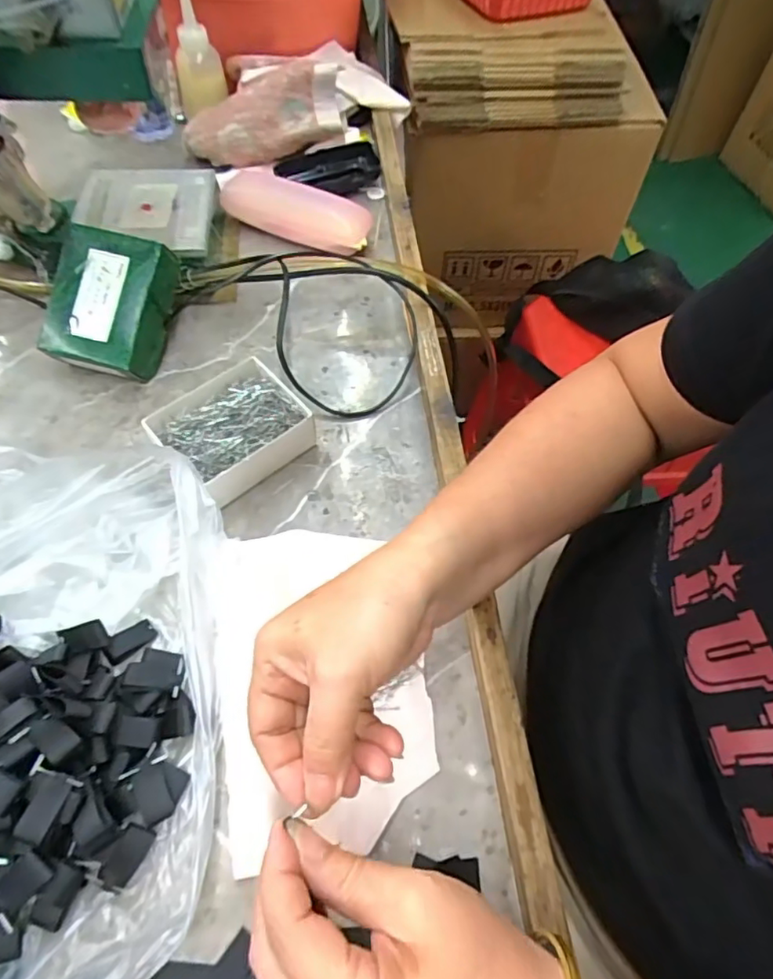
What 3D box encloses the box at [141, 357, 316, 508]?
[{"bbox_3d":[-0.114,-0.044,0.437,0.099,0.045,0.088,-39,69,-22],"label":"box"}]

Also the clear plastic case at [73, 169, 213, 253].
[{"bbox_3d":[-0.220,-0.256,0.525,0.118,0.019,0.118,-5,60,-5],"label":"clear plastic case"}]

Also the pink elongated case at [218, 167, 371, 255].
[{"bbox_3d":[-0.091,-0.275,0.566,0.154,0.044,0.052,20,61,9],"label":"pink elongated case"}]

